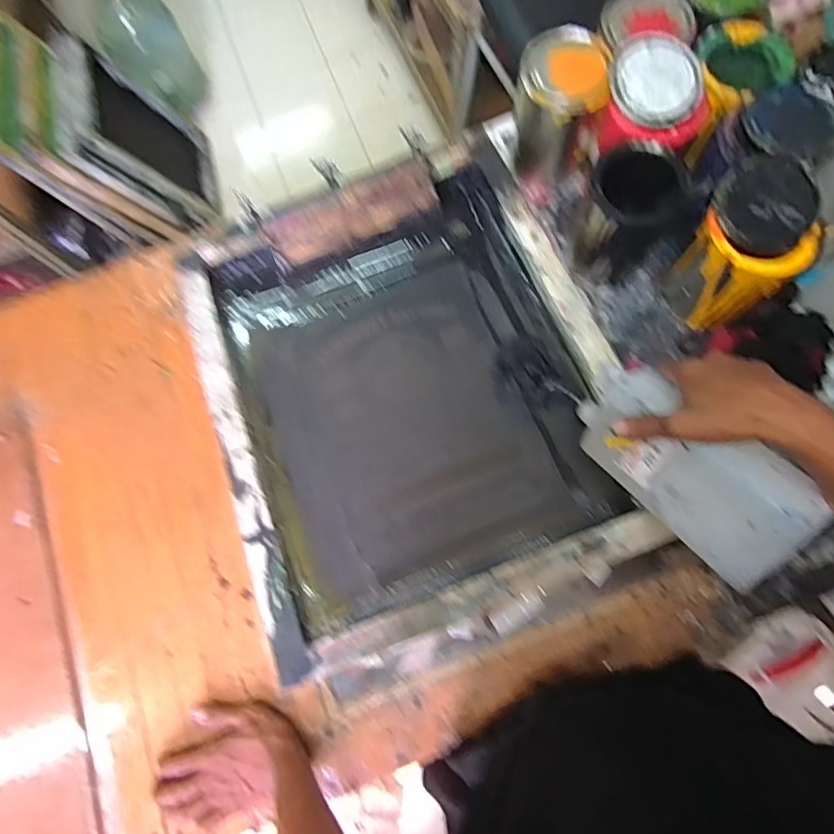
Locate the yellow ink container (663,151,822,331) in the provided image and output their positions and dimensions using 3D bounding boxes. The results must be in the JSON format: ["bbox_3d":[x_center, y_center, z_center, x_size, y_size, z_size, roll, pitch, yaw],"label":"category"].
[{"bbox_3d":[0.376,-0.194,0.609,0.124,0.173,0.128,25,79,10],"label":"yellow ink container"}]

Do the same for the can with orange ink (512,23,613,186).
[{"bbox_3d":[0.181,-0.397,0.668,0.097,0.153,0.106,-1,76,4],"label":"can with orange ink"}]

